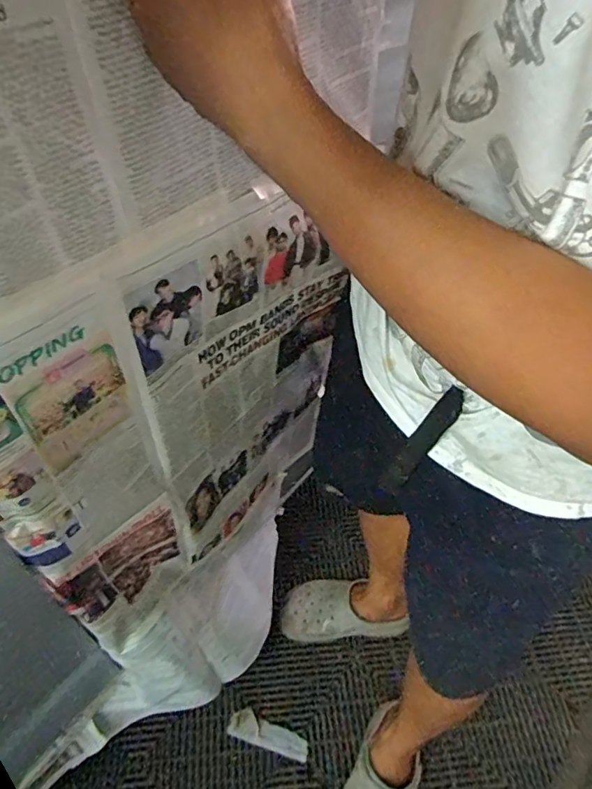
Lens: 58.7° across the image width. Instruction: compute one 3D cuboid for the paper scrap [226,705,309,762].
[{"bbox_3d":[-0.053,0.662,1.027,0.156,0.014,0.050,15,51,10],"label":"paper scrap"}]

